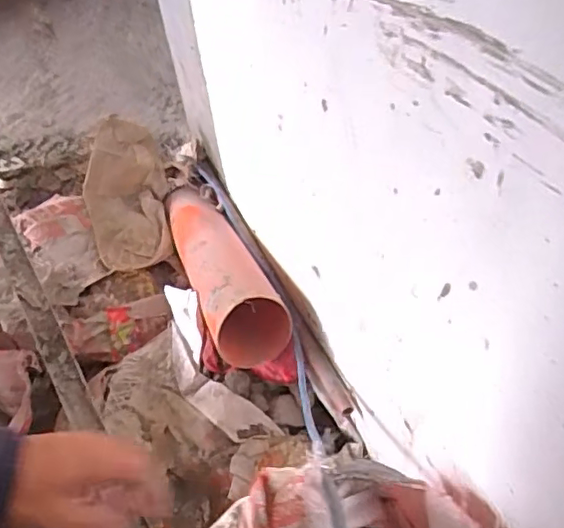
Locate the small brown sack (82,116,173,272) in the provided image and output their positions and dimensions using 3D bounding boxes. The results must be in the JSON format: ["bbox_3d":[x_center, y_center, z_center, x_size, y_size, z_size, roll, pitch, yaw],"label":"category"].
[{"bbox_3d":[-0.299,-0.125,1.096,0.152,0.101,0.309,-10,69,-4],"label":"small brown sack"}]

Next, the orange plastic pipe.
[{"bbox_3d":[-0.111,-0.024,0.941,0.116,0.116,0.487,-18,35,-9],"label":"orange plastic pipe"}]

